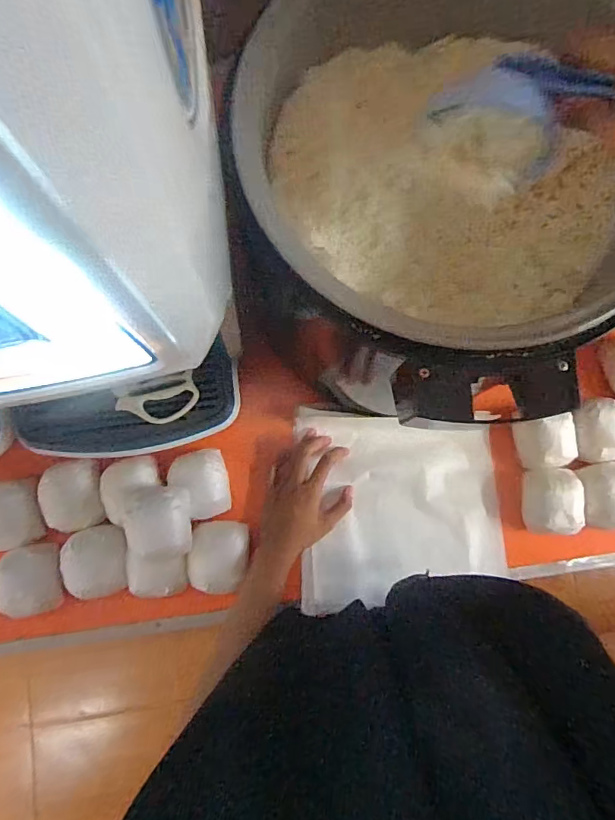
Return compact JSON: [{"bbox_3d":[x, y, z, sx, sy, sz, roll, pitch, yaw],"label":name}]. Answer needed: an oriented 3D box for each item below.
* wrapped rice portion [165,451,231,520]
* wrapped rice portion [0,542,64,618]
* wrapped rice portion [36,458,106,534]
[{"bbox_3d":[-0.138,0.095,0.598,0.069,0.059,0.083,-12,82,-3],"label":"wrapped rice portion"},{"bbox_3d":[-0.338,0.207,0.560,0.073,0.042,0.083,-15,83,-4],"label":"wrapped rice portion"},{"bbox_3d":[-0.292,0.107,0.579,0.067,0.036,0.081,-10,82,-3],"label":"wrapped rice portion"}]

